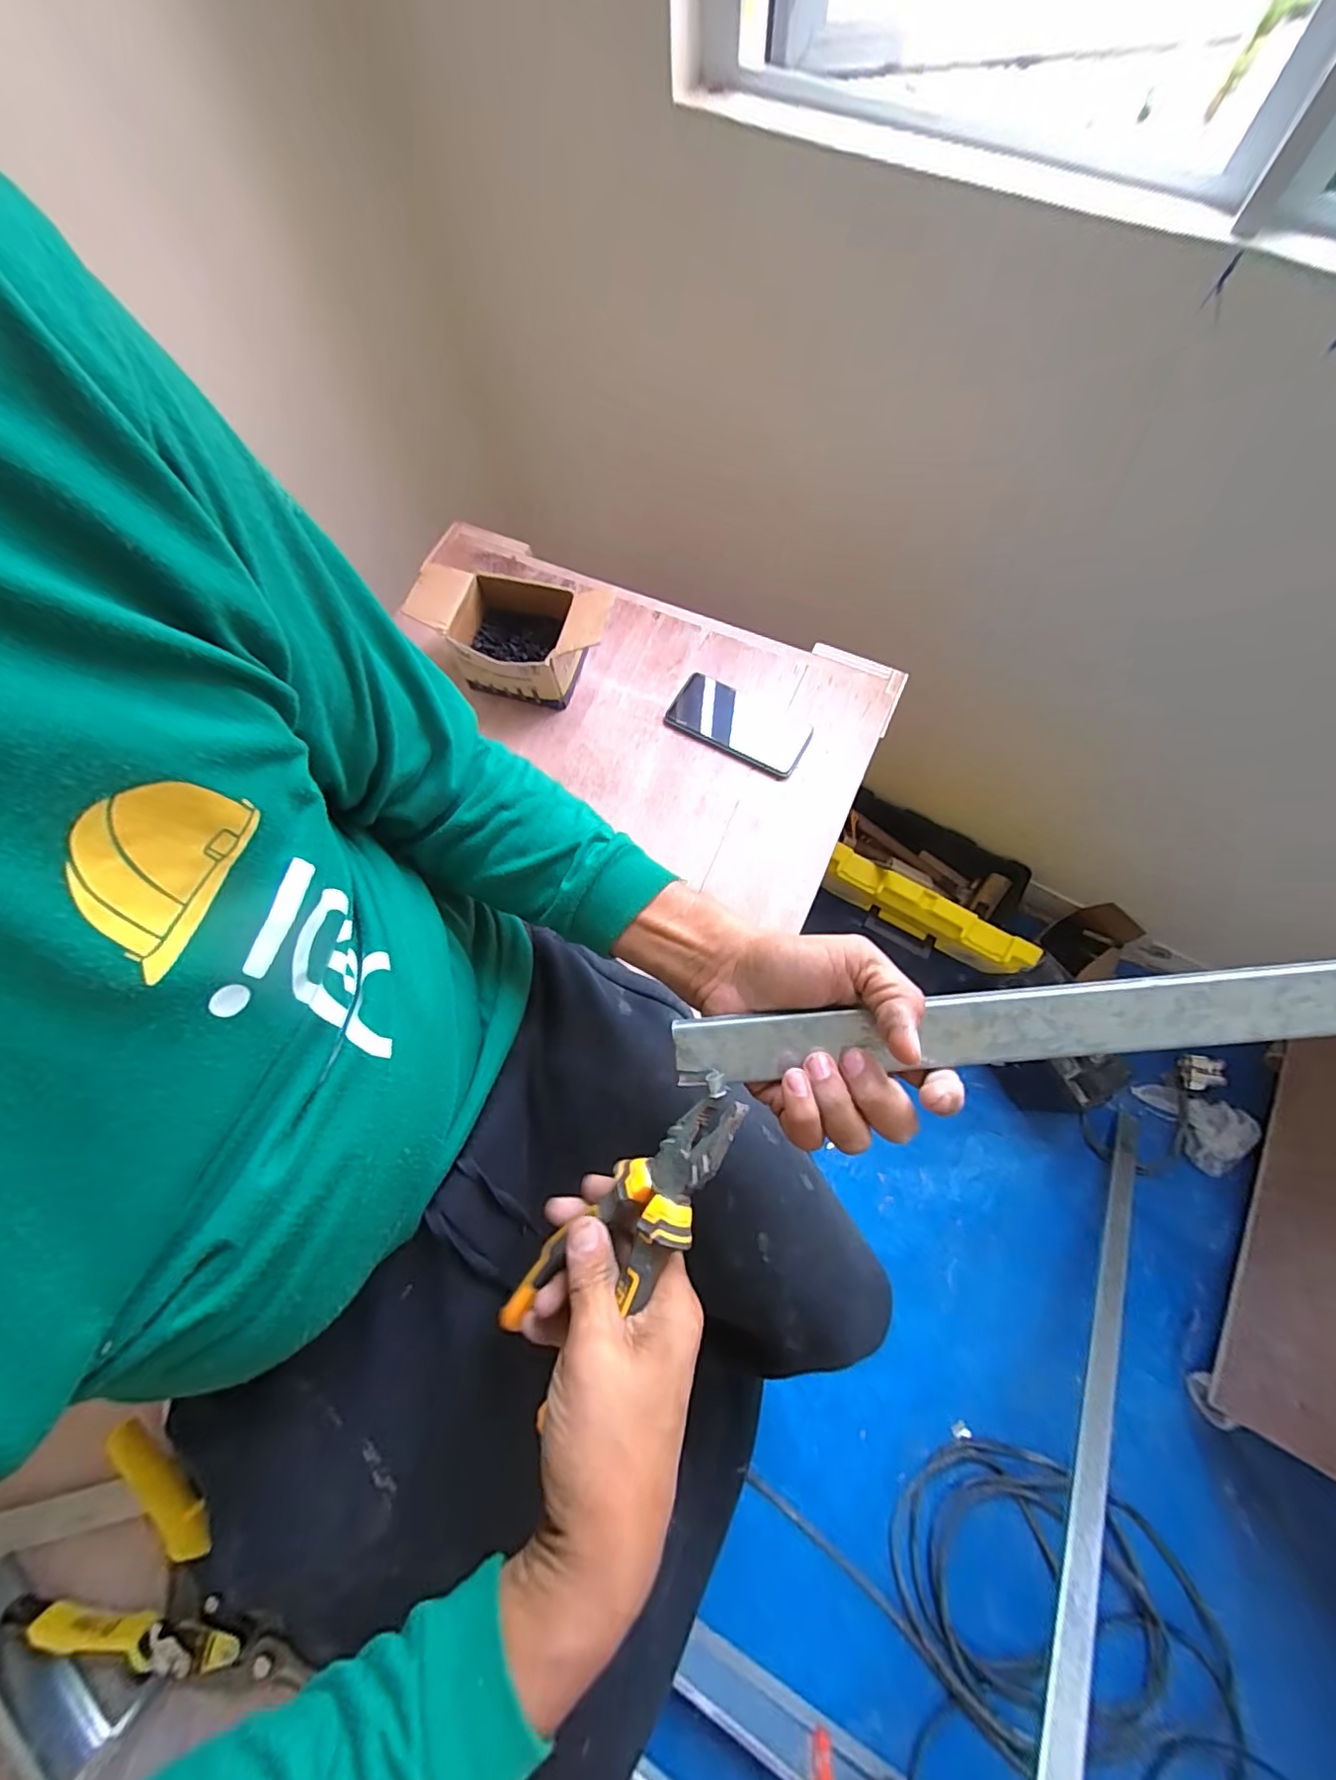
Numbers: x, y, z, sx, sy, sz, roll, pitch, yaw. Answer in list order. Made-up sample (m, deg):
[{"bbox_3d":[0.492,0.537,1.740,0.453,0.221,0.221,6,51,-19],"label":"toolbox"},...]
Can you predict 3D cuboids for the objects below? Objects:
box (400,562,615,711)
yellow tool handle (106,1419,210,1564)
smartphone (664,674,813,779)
[{"bbox_3d":[-0.164,-0.282,0.651,0.206,0.100,0.109,10,72,5],"label":"box"},{"bbox_3d":[-0.383,0.453,0.441,0.113,0.014,0.029,33,75,12],"label":"yellow tool handle"},{"bbox_3d":[0.079,-0.186,0.658,0.154,0.016,0.071,27,74,10],"label":"smartphone"}]

